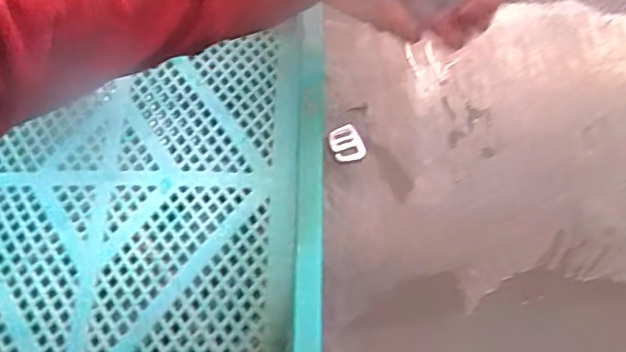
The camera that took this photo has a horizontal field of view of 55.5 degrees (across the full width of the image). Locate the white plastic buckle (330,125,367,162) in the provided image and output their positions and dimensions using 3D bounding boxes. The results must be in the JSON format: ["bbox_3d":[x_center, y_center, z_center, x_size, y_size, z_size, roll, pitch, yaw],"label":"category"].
[{"bbox_3d":[0.030,-0.029,0.533,0.029,0.004,0.034,-20,63,-5],"label":"white plastic buckle"}]

